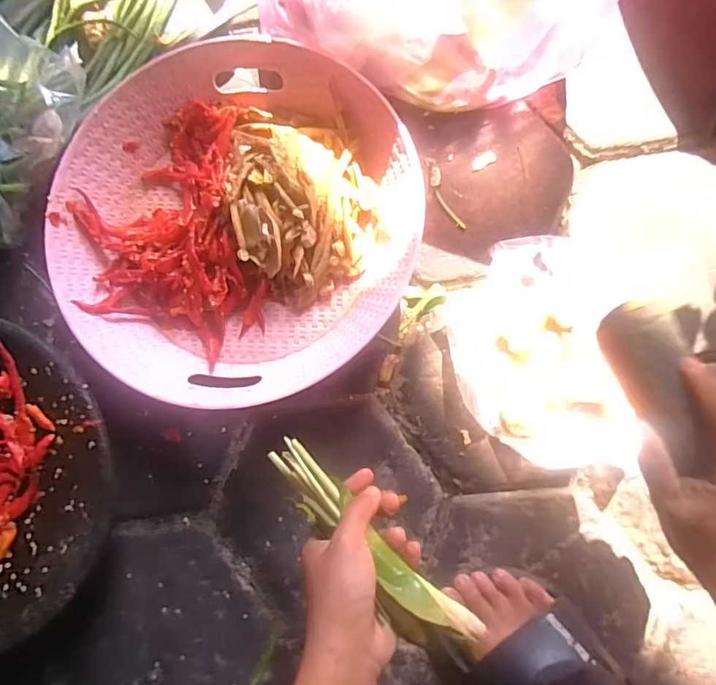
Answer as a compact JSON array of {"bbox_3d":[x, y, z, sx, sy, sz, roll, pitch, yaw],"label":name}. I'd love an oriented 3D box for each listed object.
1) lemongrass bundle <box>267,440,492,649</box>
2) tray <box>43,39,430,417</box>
[{"bbox_3d":[0.004,0.142,0.360,0.186,0.043,0.035,42,89,22],"label":"lemongrass bundle"},{"bbox_3d":[-0.113,-0.111,0.485,0.331,0.065,0.323,20,86,8],"label":"tray"}]

